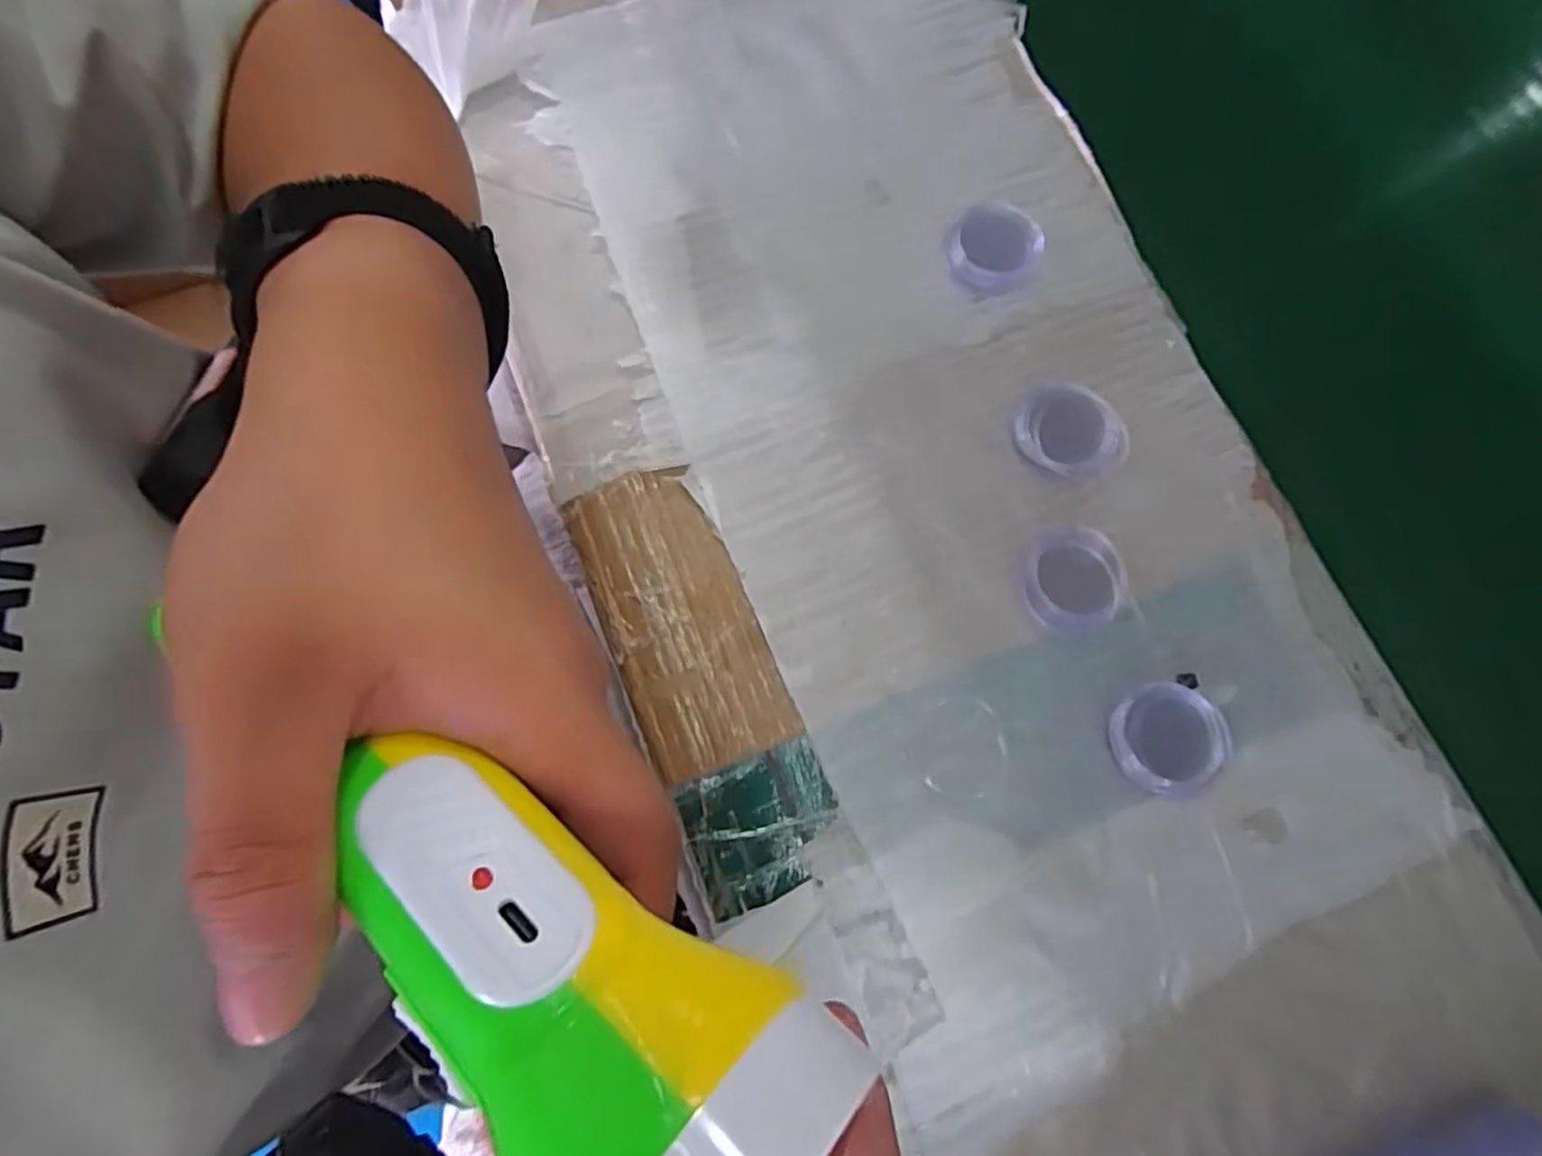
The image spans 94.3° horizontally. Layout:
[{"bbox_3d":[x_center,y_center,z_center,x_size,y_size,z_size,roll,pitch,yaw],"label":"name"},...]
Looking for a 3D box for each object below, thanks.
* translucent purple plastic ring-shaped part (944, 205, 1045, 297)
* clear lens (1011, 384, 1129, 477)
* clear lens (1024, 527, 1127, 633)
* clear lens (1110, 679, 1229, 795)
[{"bbox_3d":[0.118,-0.175,0.381,0.048,0.014,0.046,0,76,-1],"label":"translucent purple plastic ring-shaped part"},{"bbox_3d":[0.146,-0.072,0.352,0.043,0.015,0.052,-38,80,-10],"label":"clear lens"},{"bbox_3d":[0.142,0.001,0.334,0.044,0.014,0.046,0,76,-1],"label":"clear lens"},{"bbox_3d":[0.176,0.071,0.317,0.045,0.014,0.046,21,77,4],"label":"clear lens"}]

